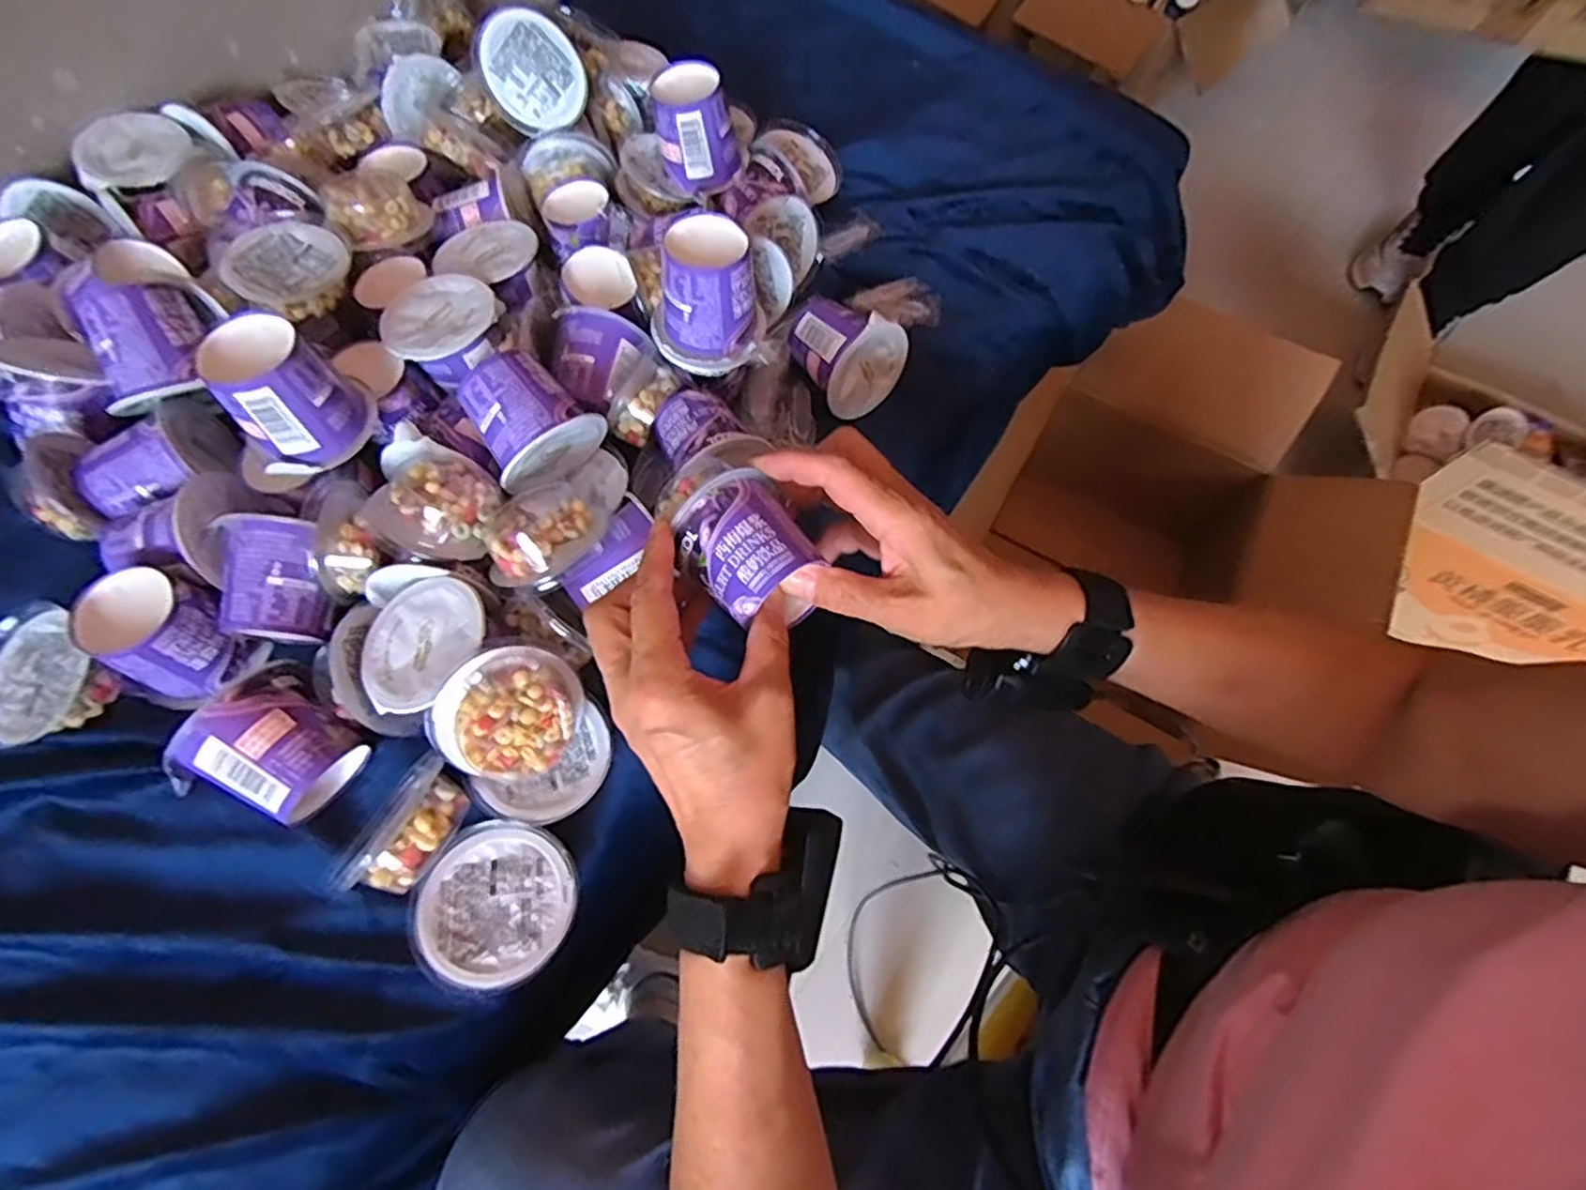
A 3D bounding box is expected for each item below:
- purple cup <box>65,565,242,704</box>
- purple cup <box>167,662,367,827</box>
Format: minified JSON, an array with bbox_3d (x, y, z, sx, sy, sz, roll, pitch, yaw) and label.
[{"bbox_3d":[-0.329,0.021,0.377,0.069,0.052,0.055,27,64,9],"label":"purple cup"},{"bbox_3d":[-0.250,0.075,0.350,0.066,0.053,0.070,22,63,7],"label":"purple cup"}]

